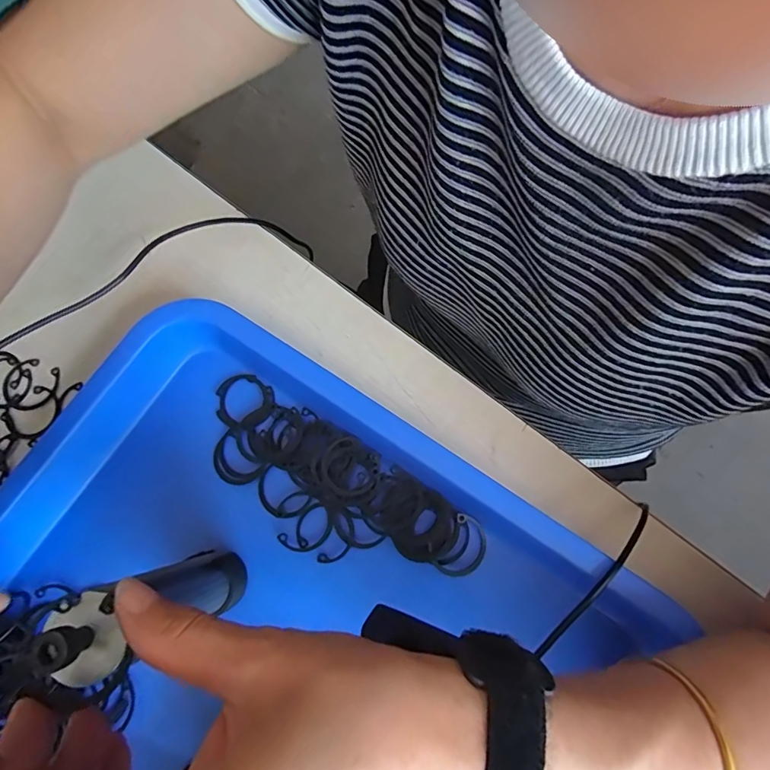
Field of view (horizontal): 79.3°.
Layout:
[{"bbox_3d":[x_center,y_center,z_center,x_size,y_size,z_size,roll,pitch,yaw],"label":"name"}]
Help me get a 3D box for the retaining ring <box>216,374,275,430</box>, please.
[{"bbox_3d":[-0.094,0.011,0.306,0.038,0.004,0.036,-1,76,2],"label":"retaining ring"}]

